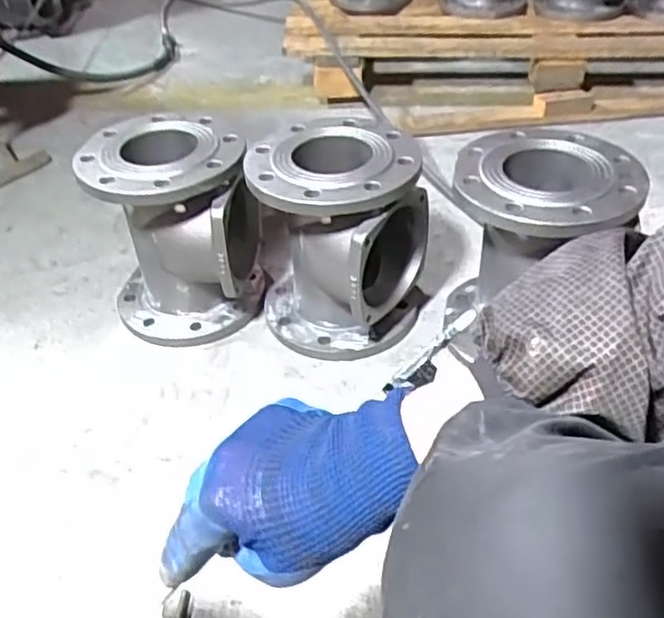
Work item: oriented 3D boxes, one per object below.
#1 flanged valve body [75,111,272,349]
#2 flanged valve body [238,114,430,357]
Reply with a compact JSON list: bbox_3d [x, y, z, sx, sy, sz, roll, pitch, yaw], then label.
[{"bbox_3d":[-0.204,-0.101,0.925,0.209,0.259,0.198,-12,41,-10],"label":"flanged valve body"},{"bbox_3d":[0.004,-0.086,0.898,0.197,0.260,0.184,-2,40,1],"label":"flanged valve body"}]

